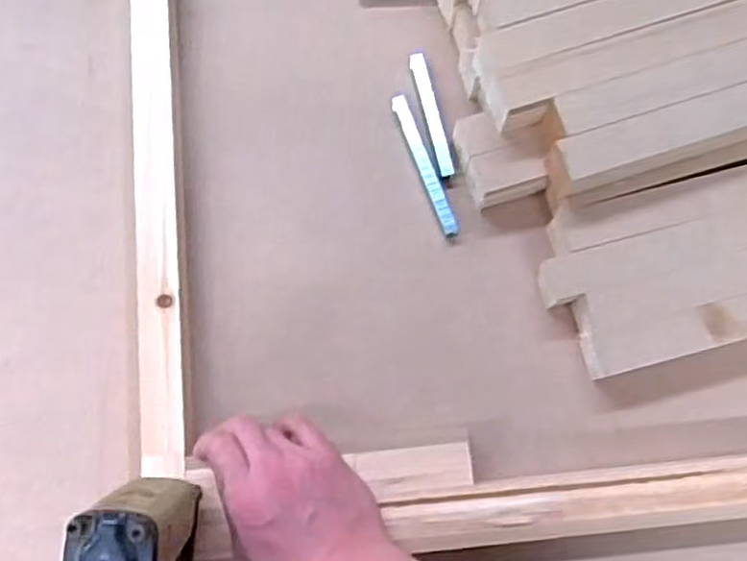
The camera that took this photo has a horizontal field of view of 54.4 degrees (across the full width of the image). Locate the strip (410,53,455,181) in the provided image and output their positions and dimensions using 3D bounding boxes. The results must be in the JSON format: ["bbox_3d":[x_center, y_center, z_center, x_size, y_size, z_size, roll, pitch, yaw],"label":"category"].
[{"bbox_3d":[0.048,-0.135,0.592,0.014,0.004,0.109,-13,78,-3],"label":"strip"}]

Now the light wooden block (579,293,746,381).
[{"bbox_3d":[0.258,0.030,0.532,0.204,0.048,0.033,-14,78,-3],"label":"light wooden block"}]

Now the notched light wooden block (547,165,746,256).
[{"bbox_3d":[0.238,-0.059,0.546,0.208,0.049,0.033,-14,78,-3],"label":"notched light wooden block"}]

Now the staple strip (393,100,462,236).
[{"bbox_3d":[0.041,-0.093,0.581,0.012,0.008,0.123,-19,78,-4],"label":"staple strip"}]

